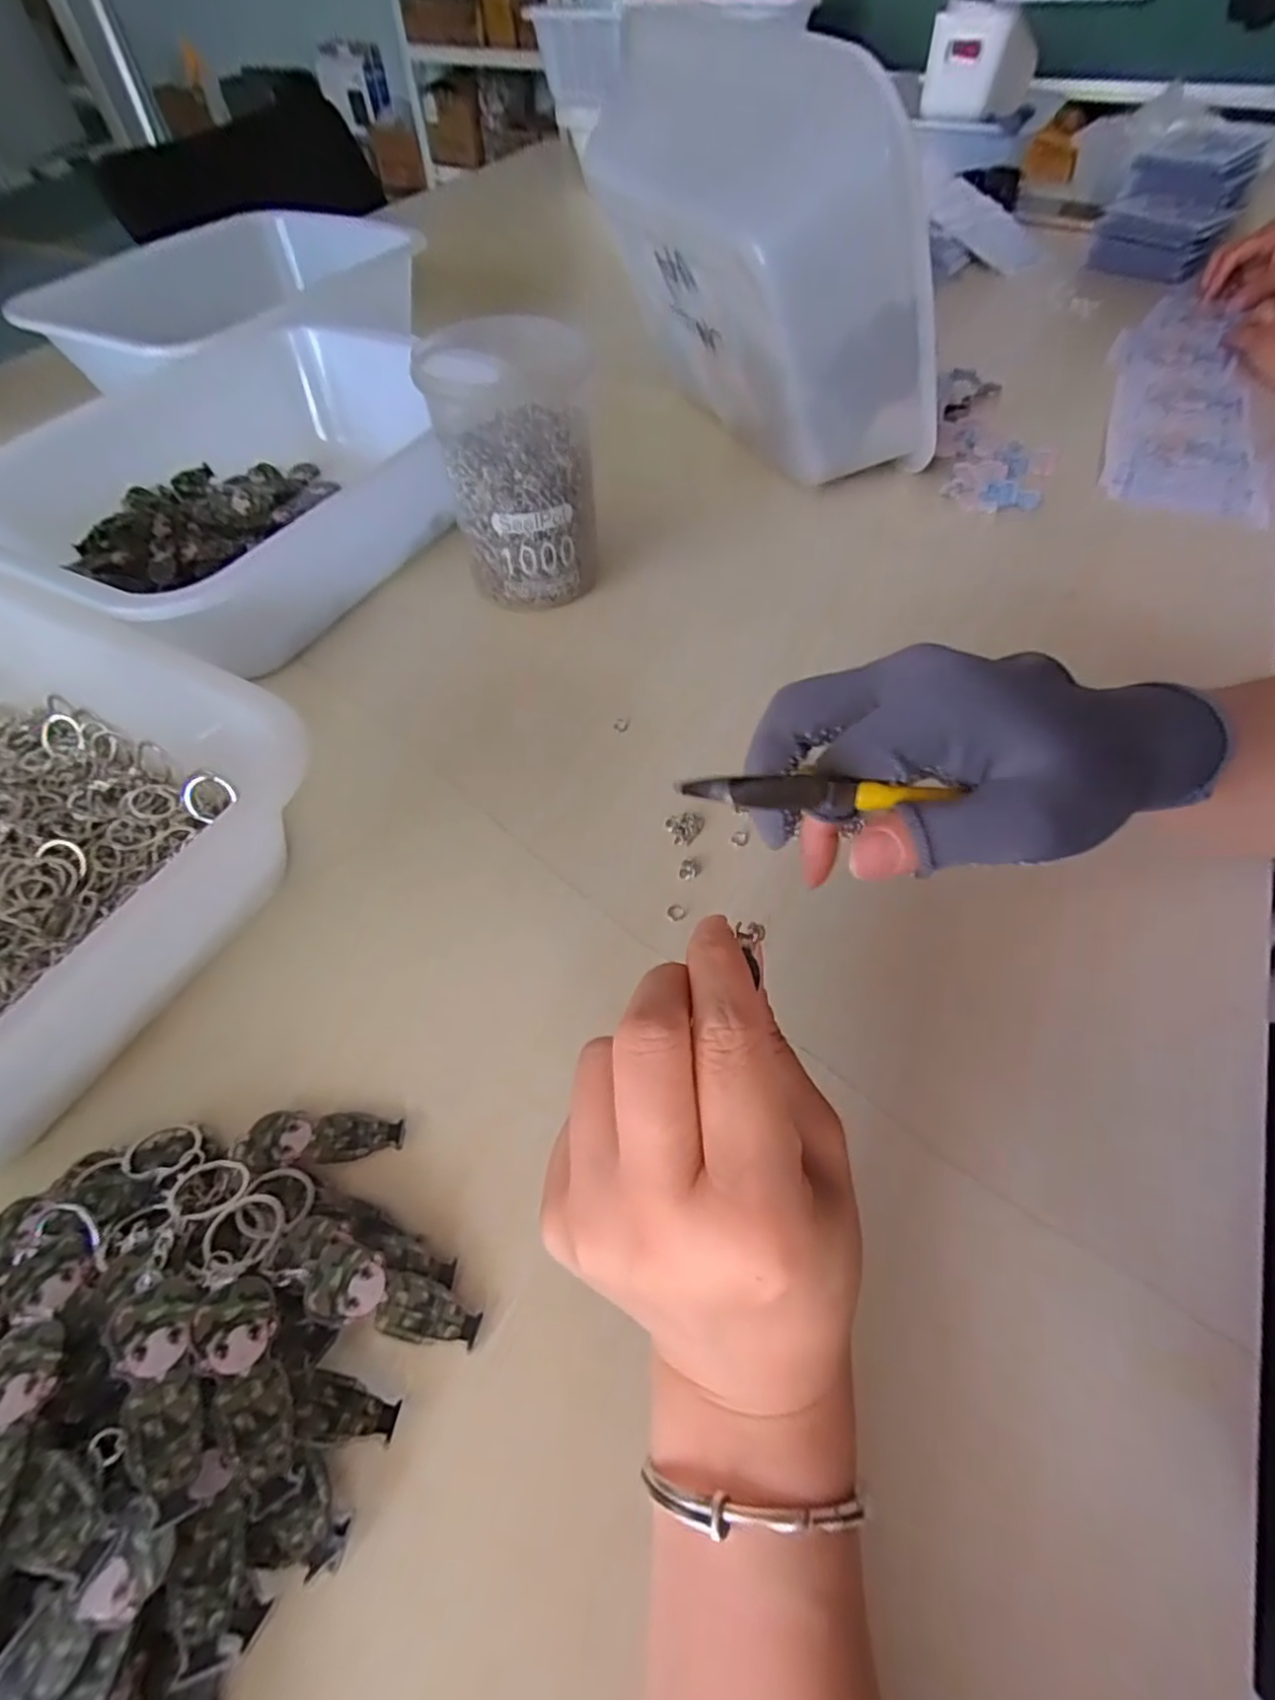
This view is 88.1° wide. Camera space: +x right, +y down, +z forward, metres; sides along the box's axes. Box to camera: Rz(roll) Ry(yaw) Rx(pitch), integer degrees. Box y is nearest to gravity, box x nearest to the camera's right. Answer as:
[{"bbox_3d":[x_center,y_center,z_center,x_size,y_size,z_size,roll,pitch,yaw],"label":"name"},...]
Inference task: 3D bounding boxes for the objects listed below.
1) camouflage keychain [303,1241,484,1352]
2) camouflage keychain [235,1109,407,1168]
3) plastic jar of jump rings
[{"bbox_3d":[-0.082,0.153,0.224,0.059,0.004,0.021,22,59,-4],"label":"camouflage keychain"},{"bbox_3d":[-0.124,0.113,0.259,0.060,0.006,0.021,0,57,2],"label":"camouflage keychain"},{"bbox_3d":[-0.074,-0.231,0.410,0.091,0.136,0.084,-1,56,1],"label":"plastic jar of jump rings"}]

